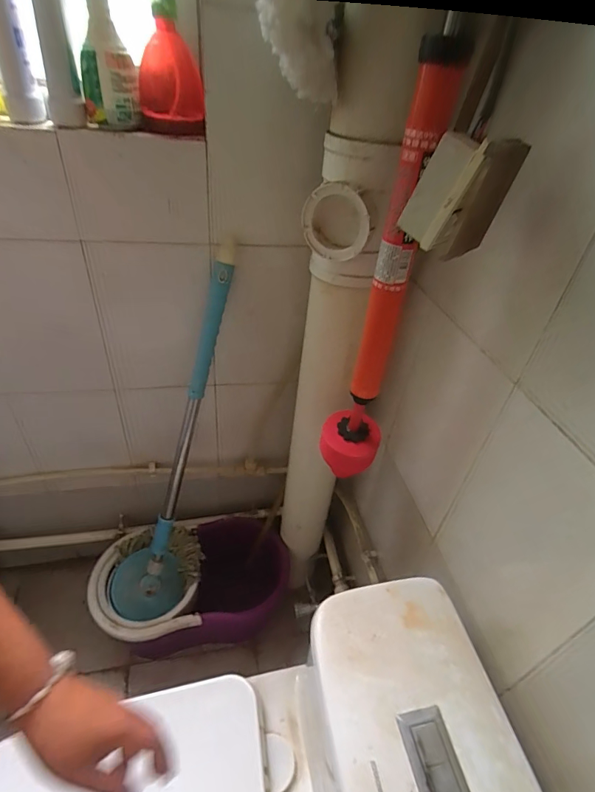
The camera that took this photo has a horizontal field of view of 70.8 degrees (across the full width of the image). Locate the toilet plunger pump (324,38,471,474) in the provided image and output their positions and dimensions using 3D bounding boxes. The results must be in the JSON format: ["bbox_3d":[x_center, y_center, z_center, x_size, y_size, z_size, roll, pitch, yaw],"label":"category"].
[{"bbox_3d":[0.098,-0.098,0.515,0.090,0.510,0.107,16,40,11],"label":"toilet plunger pump"}]

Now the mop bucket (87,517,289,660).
[{"bbox_3d":[-0.254,0.484,1.043,0.447,0.227,0.251,-6,40,-15],"label":"mop bucket"}]

